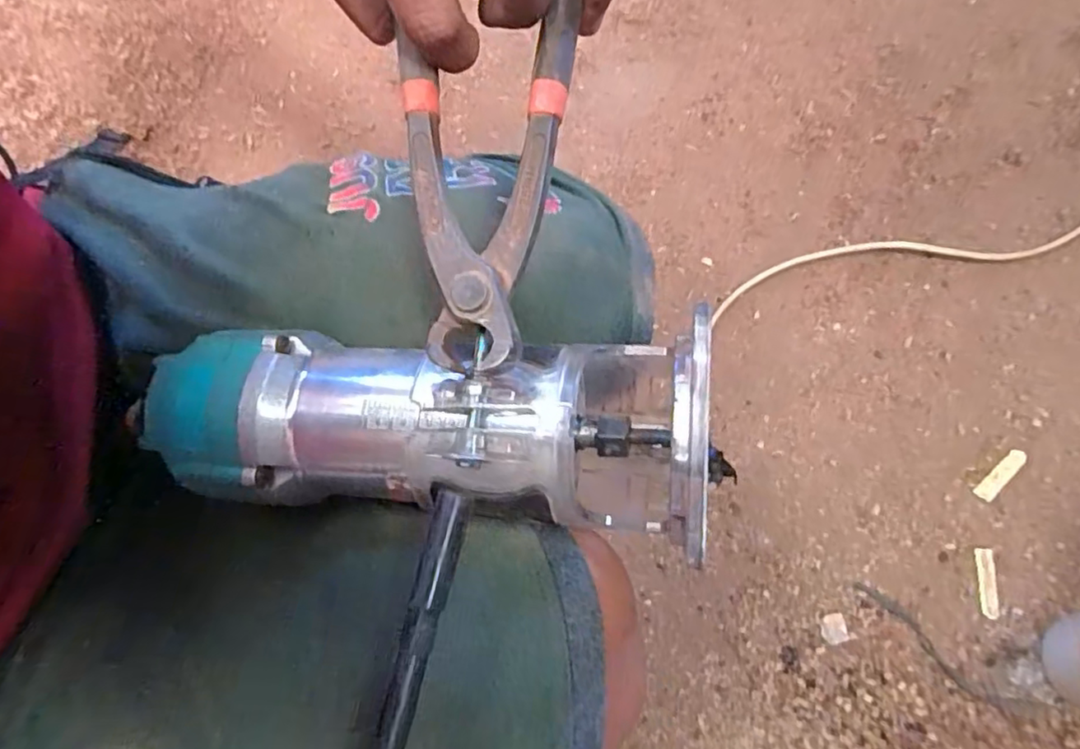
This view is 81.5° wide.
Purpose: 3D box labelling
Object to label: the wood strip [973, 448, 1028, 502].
[{"bbox_3d":[0.434,0.094,0.590,0.017,0.005,0.061,44,83,9],"label":"wood strip"}]

